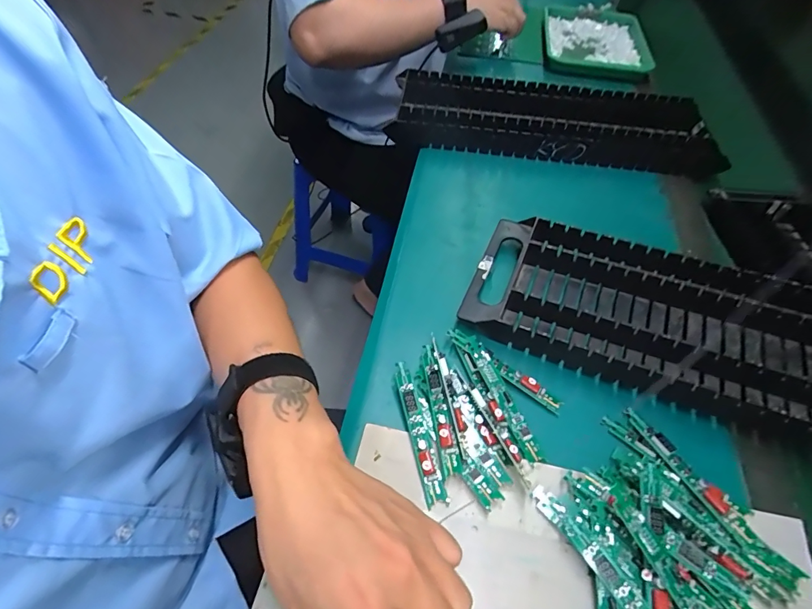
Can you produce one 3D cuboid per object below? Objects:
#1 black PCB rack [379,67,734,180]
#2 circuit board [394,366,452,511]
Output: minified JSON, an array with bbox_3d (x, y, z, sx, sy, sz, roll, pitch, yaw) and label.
[{"bbox_3d":[0.195,-0.241,0.578,0.415,0.038,0.138,6,53,0],"label":"black PCB rack"},{"bbox_3d":[0.011,0.094,0.326,0.019,0.012,0.103,-9,54,-11],"label":"circuit board"}]

